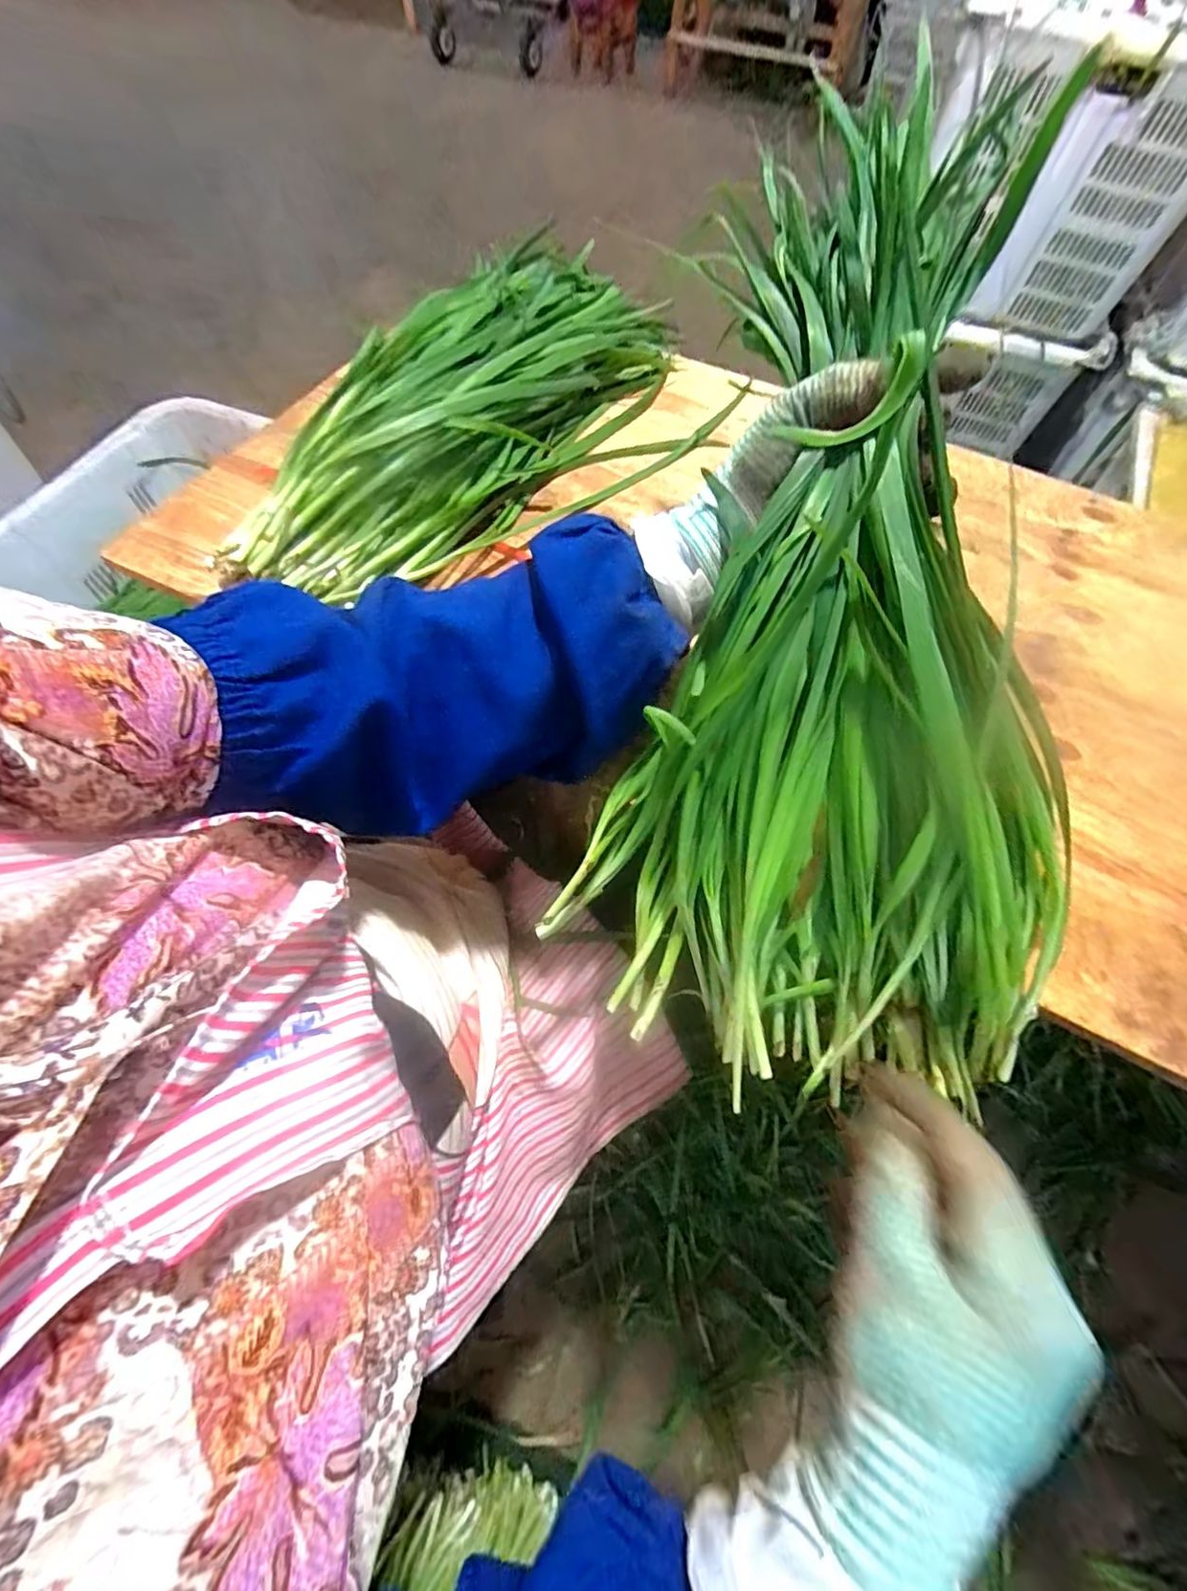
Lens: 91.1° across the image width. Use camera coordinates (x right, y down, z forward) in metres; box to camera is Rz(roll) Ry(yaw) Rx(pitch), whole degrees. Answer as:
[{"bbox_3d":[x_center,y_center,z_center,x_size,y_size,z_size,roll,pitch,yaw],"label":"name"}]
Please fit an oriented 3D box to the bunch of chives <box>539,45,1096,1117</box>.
[{"bbox_3d":[0.113,-0.080,0.283,0.216,0.094,0.446,4,96,-1],"label":"bunch of chives"}]

